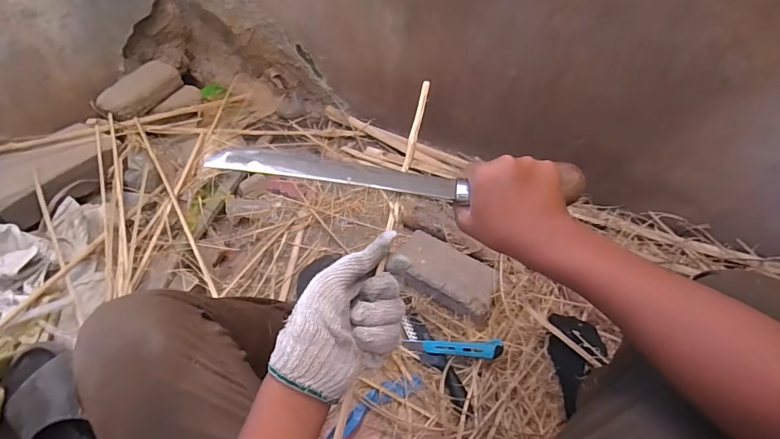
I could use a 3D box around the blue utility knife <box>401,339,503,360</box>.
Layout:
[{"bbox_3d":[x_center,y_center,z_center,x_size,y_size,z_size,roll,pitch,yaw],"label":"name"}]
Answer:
[{"bbox_3d":[0.115,0.238,0.781,0.182,0.014,0.031,-4,53,22],"label":"blue utility knife"}]

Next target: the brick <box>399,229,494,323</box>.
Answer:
[{"bbox_3d":[0.114,0.110,0.853,0.210,0.061,0.110,30,62,20],"label":"brick"}]

